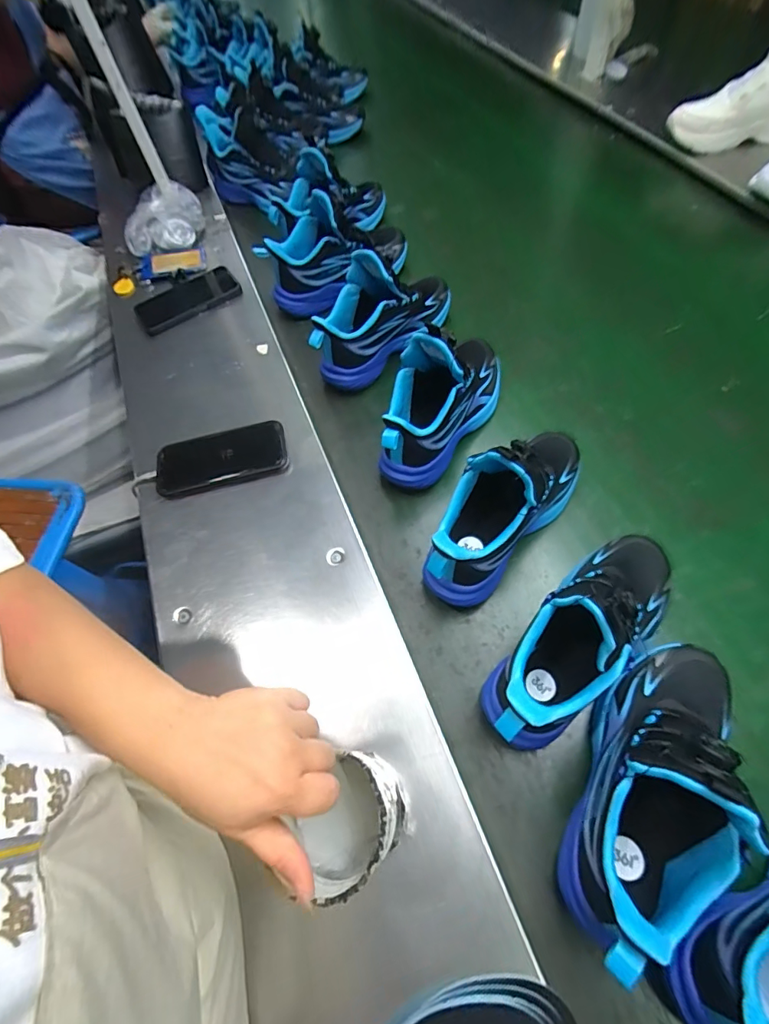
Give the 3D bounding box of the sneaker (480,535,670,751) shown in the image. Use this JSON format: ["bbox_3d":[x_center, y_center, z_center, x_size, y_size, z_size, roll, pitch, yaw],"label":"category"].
[{"bbox_3d":[0.182,0.104,0.395,0.236,0.123,0.086,-40,66,-17],"label":"sneaker"}]

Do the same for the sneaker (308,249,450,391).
[{"bbox_3d":[0.001,-0.270,0.632,0.233,0.133,0.091,-36,65,-15],"label":"sneaker"}]

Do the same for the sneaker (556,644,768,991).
[{"bbox_3d":[0.209,0.197,0.334,0.088,0.127,0.231,20,67,19],"label":"sneaker"}]

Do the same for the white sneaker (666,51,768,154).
[{"bbox_3d":[0.644,-0.715,0.799,0.245,0.120,0.095,-19,61,-1],"label":"white sneaker"}]

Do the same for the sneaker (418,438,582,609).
[{"bbox_3d":[0.125,-0.015,0.465,0.079,0.123,0.233,37,73,24],"label":"sneaker"}]

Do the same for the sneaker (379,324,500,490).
[{"bbox_3d":[0.071,-0.141,0.548,0.088,0.145,0.229,31,68,19],"label":"sneaker"}]

